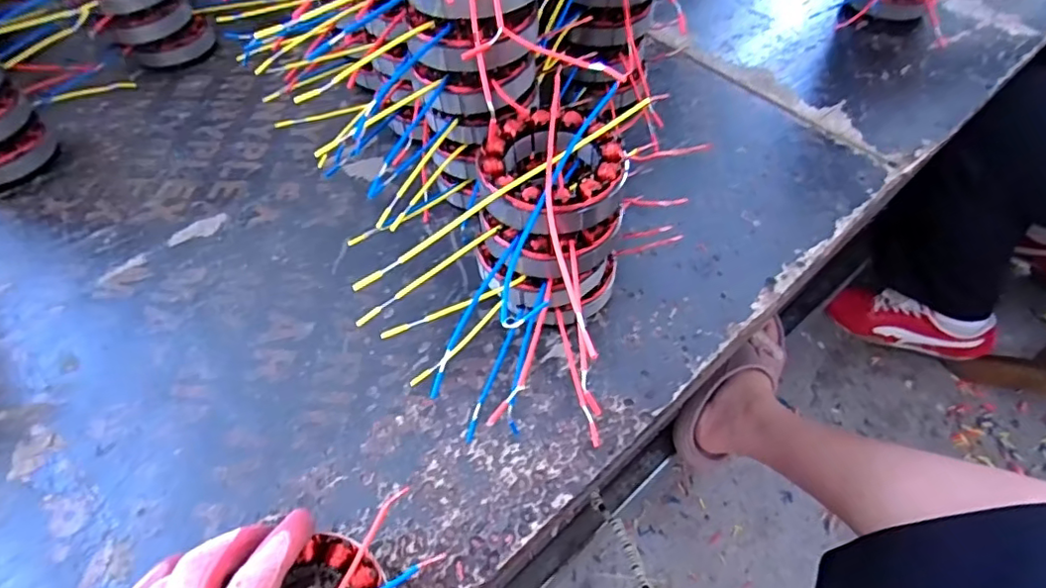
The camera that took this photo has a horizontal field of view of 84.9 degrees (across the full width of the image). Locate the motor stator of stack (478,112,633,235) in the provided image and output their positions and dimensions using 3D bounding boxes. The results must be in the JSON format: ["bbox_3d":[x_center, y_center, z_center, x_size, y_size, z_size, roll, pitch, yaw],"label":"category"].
[{"bbox_3d":[0.015,-0.069,0.340,0.084,0.036,0.089,0,55,0],"label":"motor stator of stack"}]

